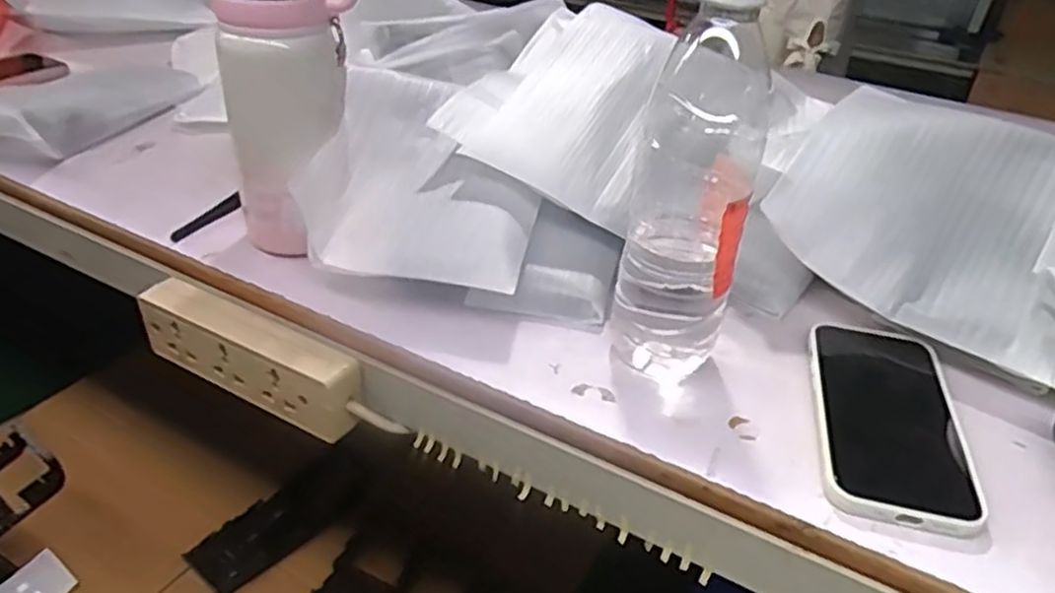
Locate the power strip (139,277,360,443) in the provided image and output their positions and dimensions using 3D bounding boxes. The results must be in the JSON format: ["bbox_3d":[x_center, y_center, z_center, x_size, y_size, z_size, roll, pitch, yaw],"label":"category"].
[{"bbox_3d":[-0.188,0.041,0.503,0.178,0.055,0.029,21,37,21],"label":"power strip"}]

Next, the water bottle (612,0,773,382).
[{"bbox_3d":[0.091,-0.058,0.406,0.065,0.219,0.064,13,35,11],"label":"water bottle"}]

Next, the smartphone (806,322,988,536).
[{"bbox_3d":[0.199,0.068,0.419,0.074,0.018,0.152,11,34,8],"label":"smartphone"}]

